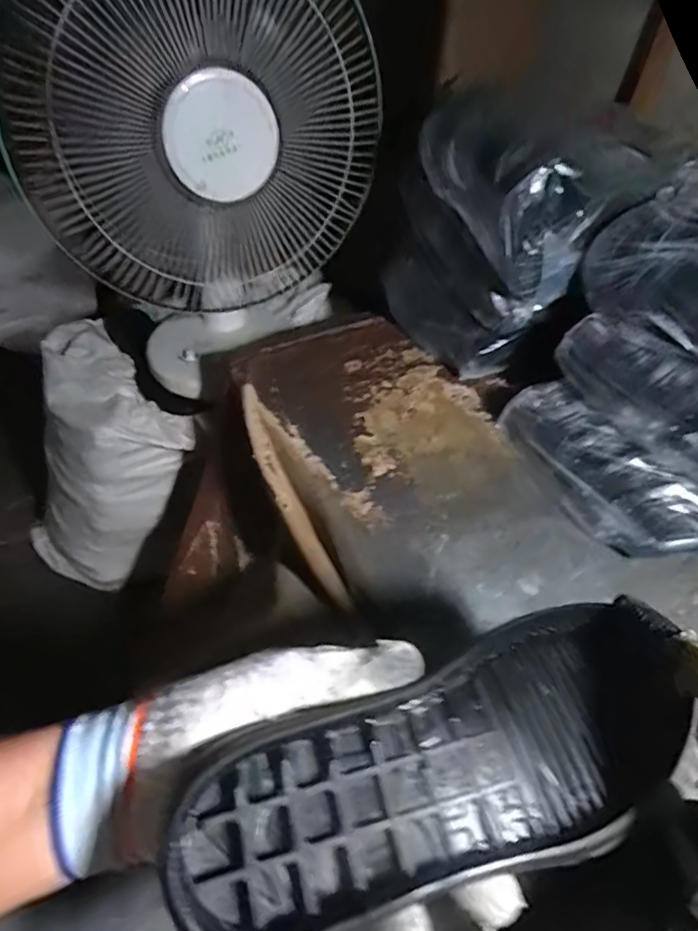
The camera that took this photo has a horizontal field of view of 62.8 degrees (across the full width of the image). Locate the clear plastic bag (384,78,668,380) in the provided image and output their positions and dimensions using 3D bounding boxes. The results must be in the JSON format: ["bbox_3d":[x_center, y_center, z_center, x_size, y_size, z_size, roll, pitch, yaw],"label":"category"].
[{"bbox_3d":[0.166,-0.245,0.670,0.164,0.278,0.241,-24,54,-27],"label":"clear plastic bag"}]

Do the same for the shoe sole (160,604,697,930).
[{"bbox_3d":[0.060,0.131,0.258,0.267,0.035,0.091,-12,49,-21],"label":"shoe sole"}]

